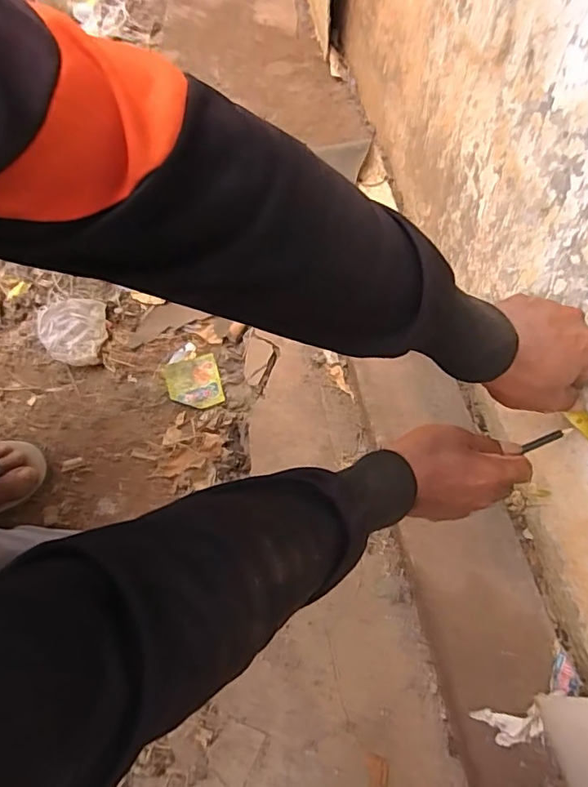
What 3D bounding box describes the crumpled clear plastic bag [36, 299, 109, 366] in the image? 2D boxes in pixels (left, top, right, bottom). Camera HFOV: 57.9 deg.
[{"bbox_3d":[-0.336,-0.093,0.785,0.109,0.022,0.097,3,65,0],"label":"crumpled clear plastic bag"}]

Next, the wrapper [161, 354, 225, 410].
[{"bbox_3d":[-0.143,-0.013,0.753,0.074,0.008,0.078,-14,66,-8],"label":"wrapper"}]

